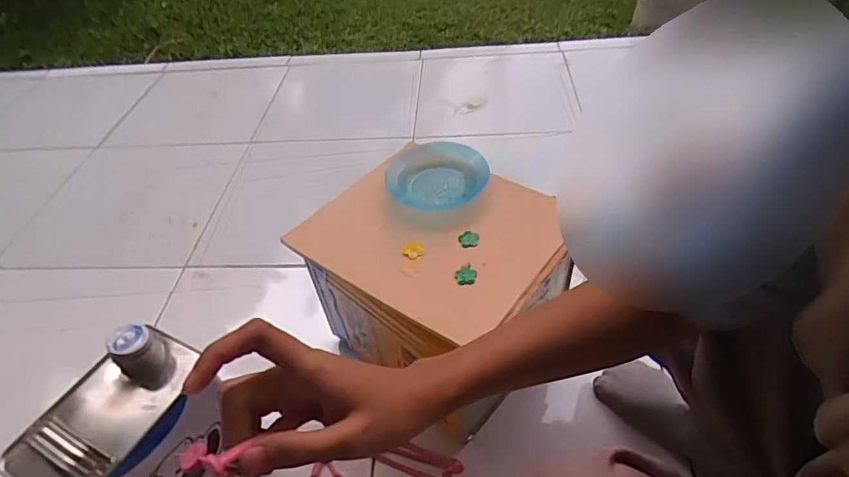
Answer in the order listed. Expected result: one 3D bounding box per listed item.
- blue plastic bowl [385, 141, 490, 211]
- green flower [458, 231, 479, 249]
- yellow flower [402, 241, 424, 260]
[{"bbox_3d":[0.014,-0.085,0.635,0.123,0.032,0.116,-3,46,3],"label":"blue plastic bowl"},{"bbox_3d":[0.051,0.001,0.571,0.024,0.011,0.019,8,48,14],"label":"green flower"},{"bbox_3d":[-0.014,0.013,0.569,0.026,0.008,0.020,-25,49,-17],"label":"yellow flower"}]

